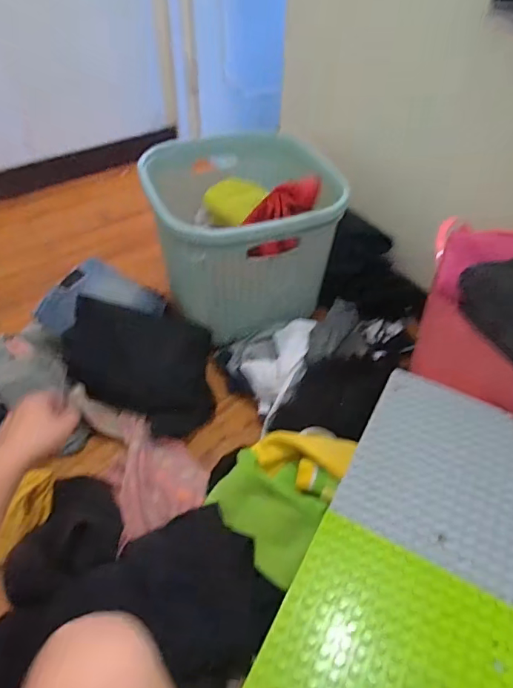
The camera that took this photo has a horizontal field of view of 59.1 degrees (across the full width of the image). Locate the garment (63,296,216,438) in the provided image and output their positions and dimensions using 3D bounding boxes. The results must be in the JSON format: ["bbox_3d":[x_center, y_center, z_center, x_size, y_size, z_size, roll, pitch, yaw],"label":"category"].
[{"bbox_3d":[-0.249,0.055,0.982,0.331,0.060,0.251,16,75,-15],"label":"garment"}]

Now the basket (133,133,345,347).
[{"bbox_3d":[-0.038,-0.255,1.064,0.398,0.305,0.343,-6,49,-9],"label":"basket"}]

